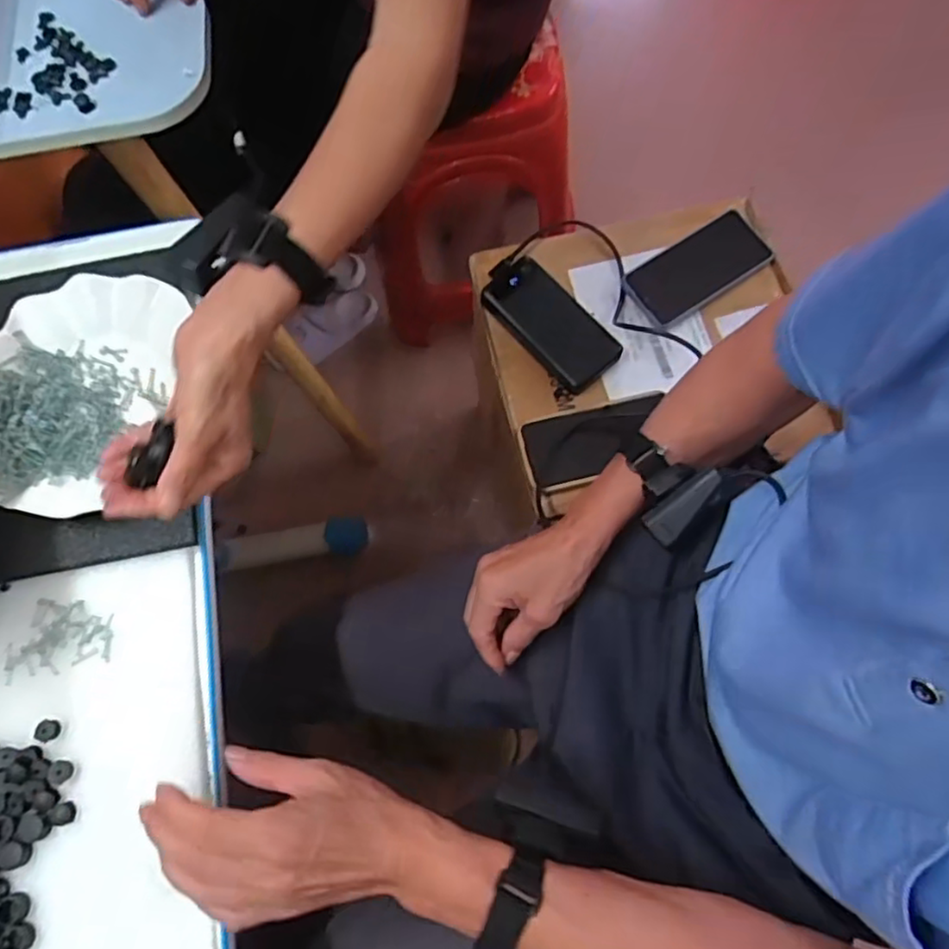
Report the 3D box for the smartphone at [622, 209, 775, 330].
[{"bbox_3d":[0.247,-0.233,0.739,0.165,0.016,0.087,-32,76,-10],"label":"smartphone"}]

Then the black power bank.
[{"bbox_3d":[0.080,-0.165,0.712,0.071,0.027,0.159,-41,76,-10],"label":"black power bank"}]

